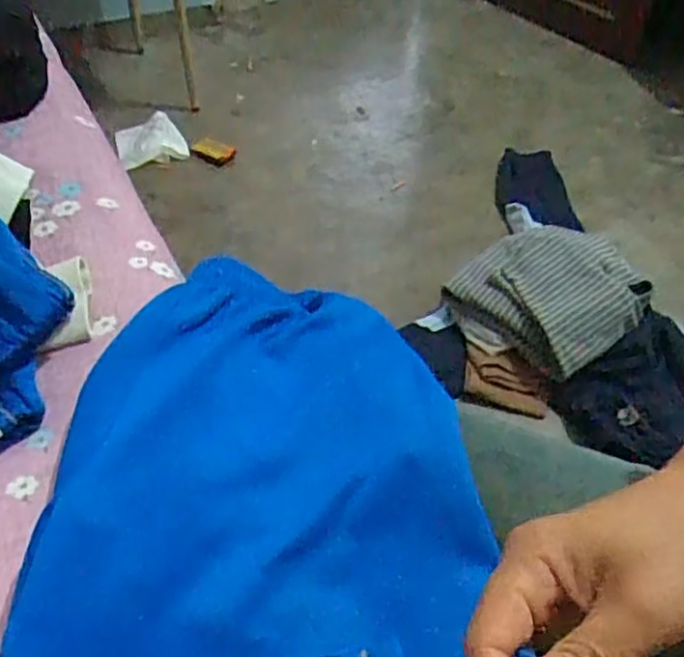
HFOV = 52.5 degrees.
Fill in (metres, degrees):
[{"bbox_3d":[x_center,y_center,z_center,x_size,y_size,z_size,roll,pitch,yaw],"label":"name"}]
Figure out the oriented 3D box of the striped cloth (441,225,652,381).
[{"bbox_3d":[0.373,-0.073,1.235,0.295,0.060,0.310,38,74,22],"label":"striped cloth"}]

